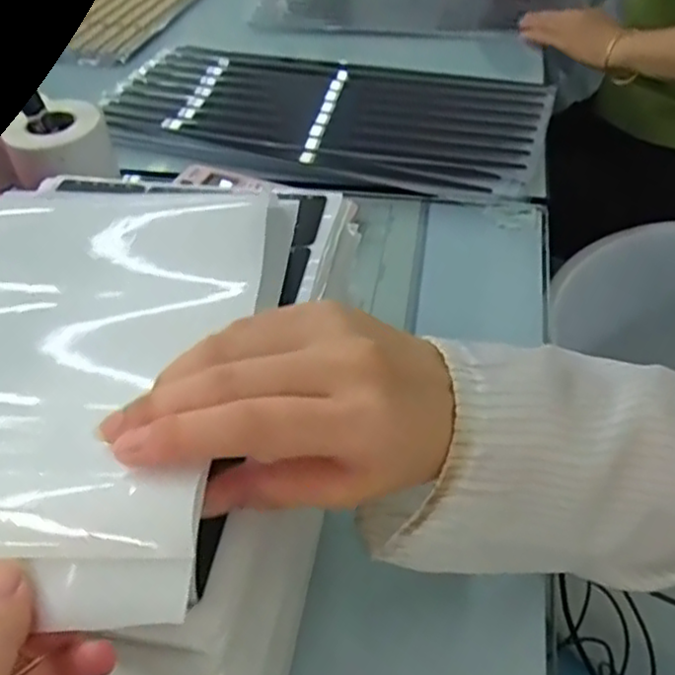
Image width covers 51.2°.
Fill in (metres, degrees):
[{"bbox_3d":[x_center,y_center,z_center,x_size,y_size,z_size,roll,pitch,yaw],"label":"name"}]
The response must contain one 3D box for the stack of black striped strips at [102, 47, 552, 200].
[{"bbox_3d":[-0.021,-0.244,0.749,0.458,0.025,0.227,10,44,13],"label":"stack of black striped strips"}]

